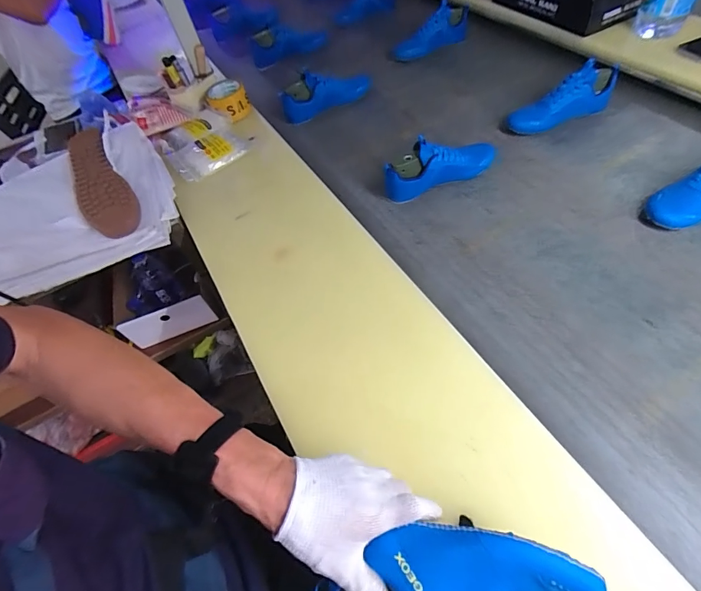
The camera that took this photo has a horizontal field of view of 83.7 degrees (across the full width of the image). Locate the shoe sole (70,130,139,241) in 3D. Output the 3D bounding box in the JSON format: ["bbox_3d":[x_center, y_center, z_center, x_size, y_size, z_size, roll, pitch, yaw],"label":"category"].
[{"bbox_3d":[-0.475,-0.219,0.732,0.096,0.051,0.287,-32,56,-14],"label":"shoe sole"}]

